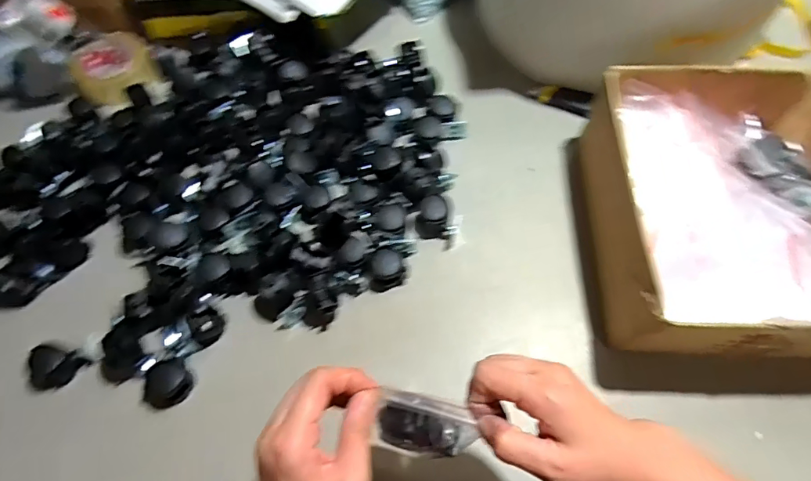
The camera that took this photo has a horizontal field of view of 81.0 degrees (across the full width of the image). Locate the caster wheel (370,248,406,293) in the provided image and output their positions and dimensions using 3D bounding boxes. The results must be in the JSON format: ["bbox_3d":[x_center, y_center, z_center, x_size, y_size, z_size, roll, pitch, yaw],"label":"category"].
[{"bbox_3d":[-0.022,0.038,0.588,0.043,0.035,0.044,-1,63,2],"label":"caster wheel"}]

